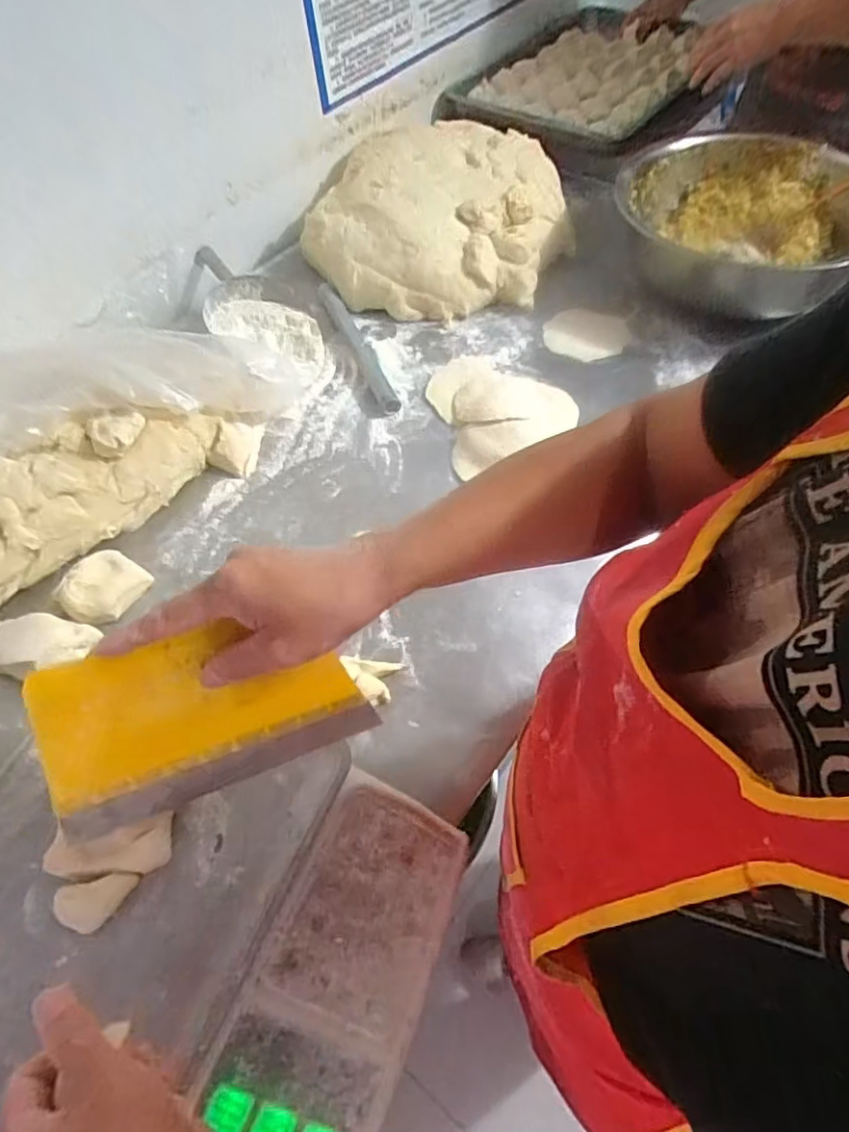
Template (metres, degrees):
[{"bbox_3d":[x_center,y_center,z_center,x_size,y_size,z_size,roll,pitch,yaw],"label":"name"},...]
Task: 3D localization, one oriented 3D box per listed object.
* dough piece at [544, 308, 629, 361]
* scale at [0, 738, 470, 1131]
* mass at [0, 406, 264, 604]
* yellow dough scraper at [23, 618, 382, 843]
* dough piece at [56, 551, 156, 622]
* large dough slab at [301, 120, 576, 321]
[{"bbox_3d":[0.236,-0.341,0.882,0.118,0.011,0.105,22,60,16],"label":"dough piece"},{"bbox_3d":[-0.178,0.272,0.422,0.340,0.093,0.319,17,58,13],"label":"scale"},{"bbox_3d":[-0.432,-0.059,0.676,0.524,0.091,0.128,-36,62,-20],"label":"mass"},{"bbox_3d":[-0.134,0.089,0.368,0.187,0.120,0.011,-18,34,-13],"label":"yellow dough scraper"},{"bbox_3d":[-0.344,0.022,0.650,0.062,0.047,0.079,30,62,20],"label":"dough piece"},{"bbox_3d":[0.030,-0.564,0.955,0.387,0.112,0.412,9,57,9],"label":"large dough slab"}]

